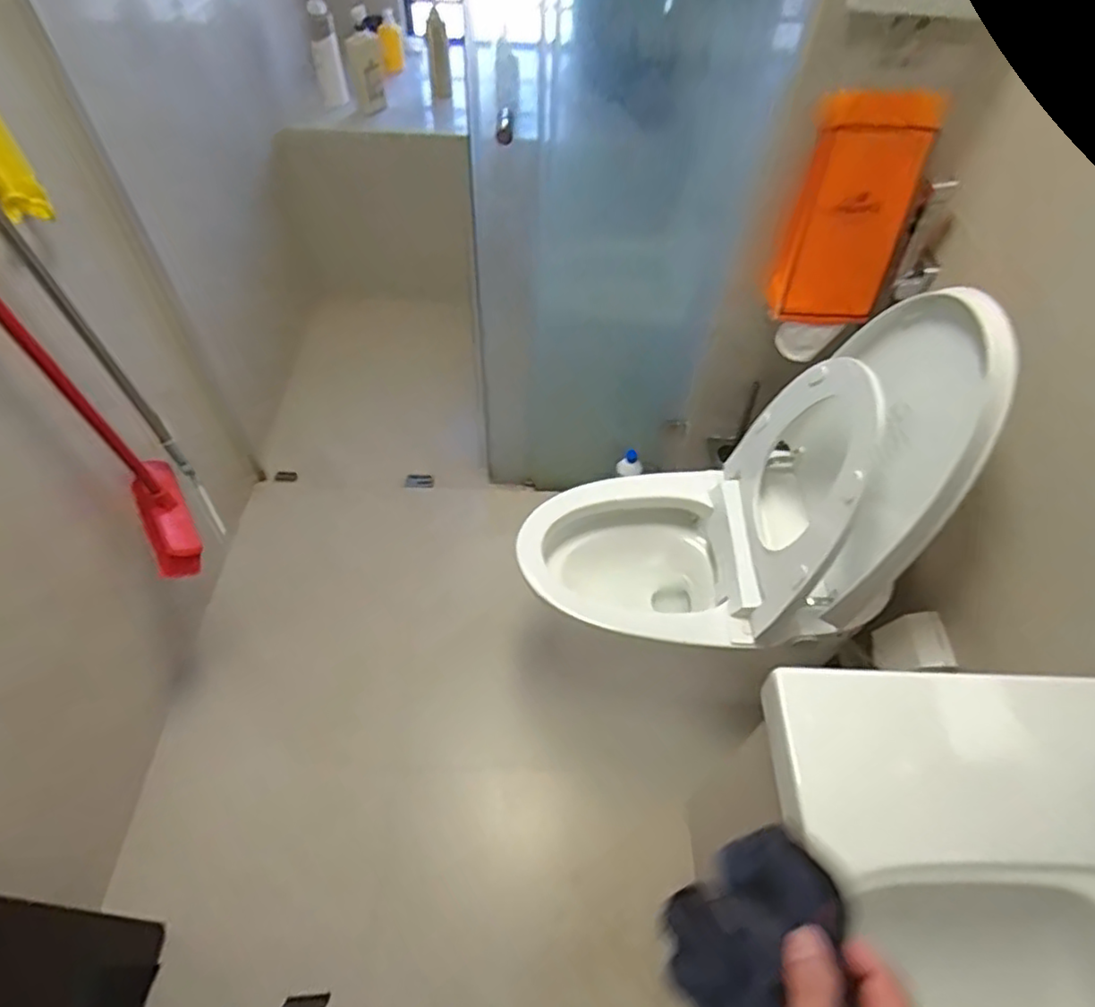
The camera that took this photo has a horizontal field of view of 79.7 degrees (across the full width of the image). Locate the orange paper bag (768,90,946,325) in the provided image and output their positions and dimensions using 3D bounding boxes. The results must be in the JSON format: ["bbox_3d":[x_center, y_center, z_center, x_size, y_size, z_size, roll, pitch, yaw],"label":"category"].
[{"bbox_3d":[0.509,-0.476,1.107,0.189,0.364,0.085,14,53,6],"label":"orange paper bag"}]

